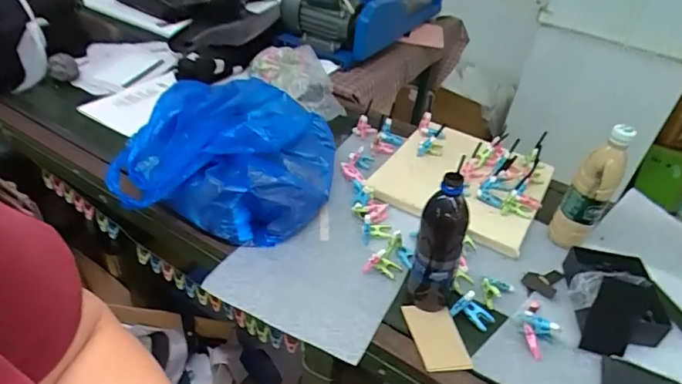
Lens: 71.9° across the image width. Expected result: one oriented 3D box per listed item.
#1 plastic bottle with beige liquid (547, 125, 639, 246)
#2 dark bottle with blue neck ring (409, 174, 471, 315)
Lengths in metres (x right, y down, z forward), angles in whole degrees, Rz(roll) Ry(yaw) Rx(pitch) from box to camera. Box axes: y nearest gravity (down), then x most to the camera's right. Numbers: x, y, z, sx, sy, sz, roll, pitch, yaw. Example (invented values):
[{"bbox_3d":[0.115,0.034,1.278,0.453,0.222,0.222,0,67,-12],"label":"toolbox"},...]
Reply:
[{"bbox_3d":[0.416,-0.003,0.777,0.064,0.222,0.054,29,43,26],"label":"plastic bottle with beige liquid"},{"bbox_3d":[0.137,0.074,0.649,0.065,0.203,0.057,14,38,9],"label":"dark bottle with blue neck ring"}]

